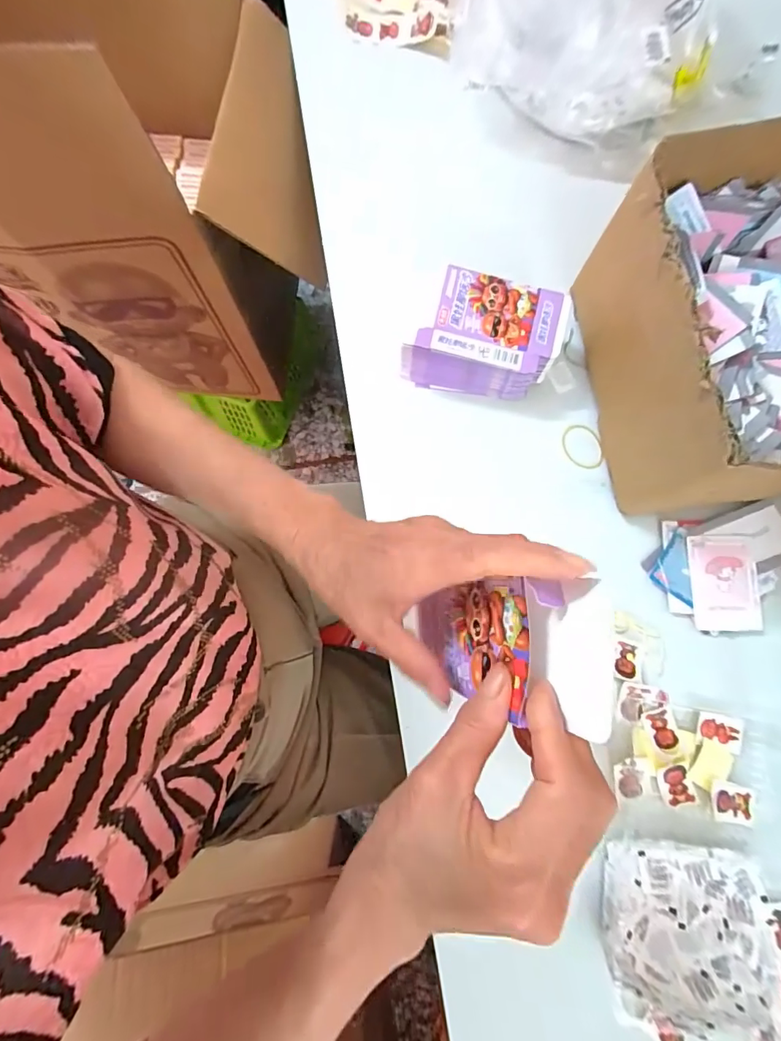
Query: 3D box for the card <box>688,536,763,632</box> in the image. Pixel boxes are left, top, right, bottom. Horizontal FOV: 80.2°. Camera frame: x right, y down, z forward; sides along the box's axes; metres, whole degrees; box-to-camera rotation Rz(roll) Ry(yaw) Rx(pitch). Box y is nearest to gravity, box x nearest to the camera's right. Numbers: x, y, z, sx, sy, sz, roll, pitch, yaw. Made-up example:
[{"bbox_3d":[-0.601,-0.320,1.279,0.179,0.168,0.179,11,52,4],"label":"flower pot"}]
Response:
[{"bbox_3d":[0.318,0.060,0.441,0.066,0.006,0.088,2,79,-1],"label":"card"}]

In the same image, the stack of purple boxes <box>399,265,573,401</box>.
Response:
[{"bbox_3d":[0.089,-0.179,0.459,0.146,0.064,0.093,14,79,2],"label":"stack of purple boxes"}]

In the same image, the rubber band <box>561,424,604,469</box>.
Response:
[{"bbox_3d":[0.197,-0.076,0.474,0.047,0.006,0.041,27,80,4],"label":"rubber band"}]

